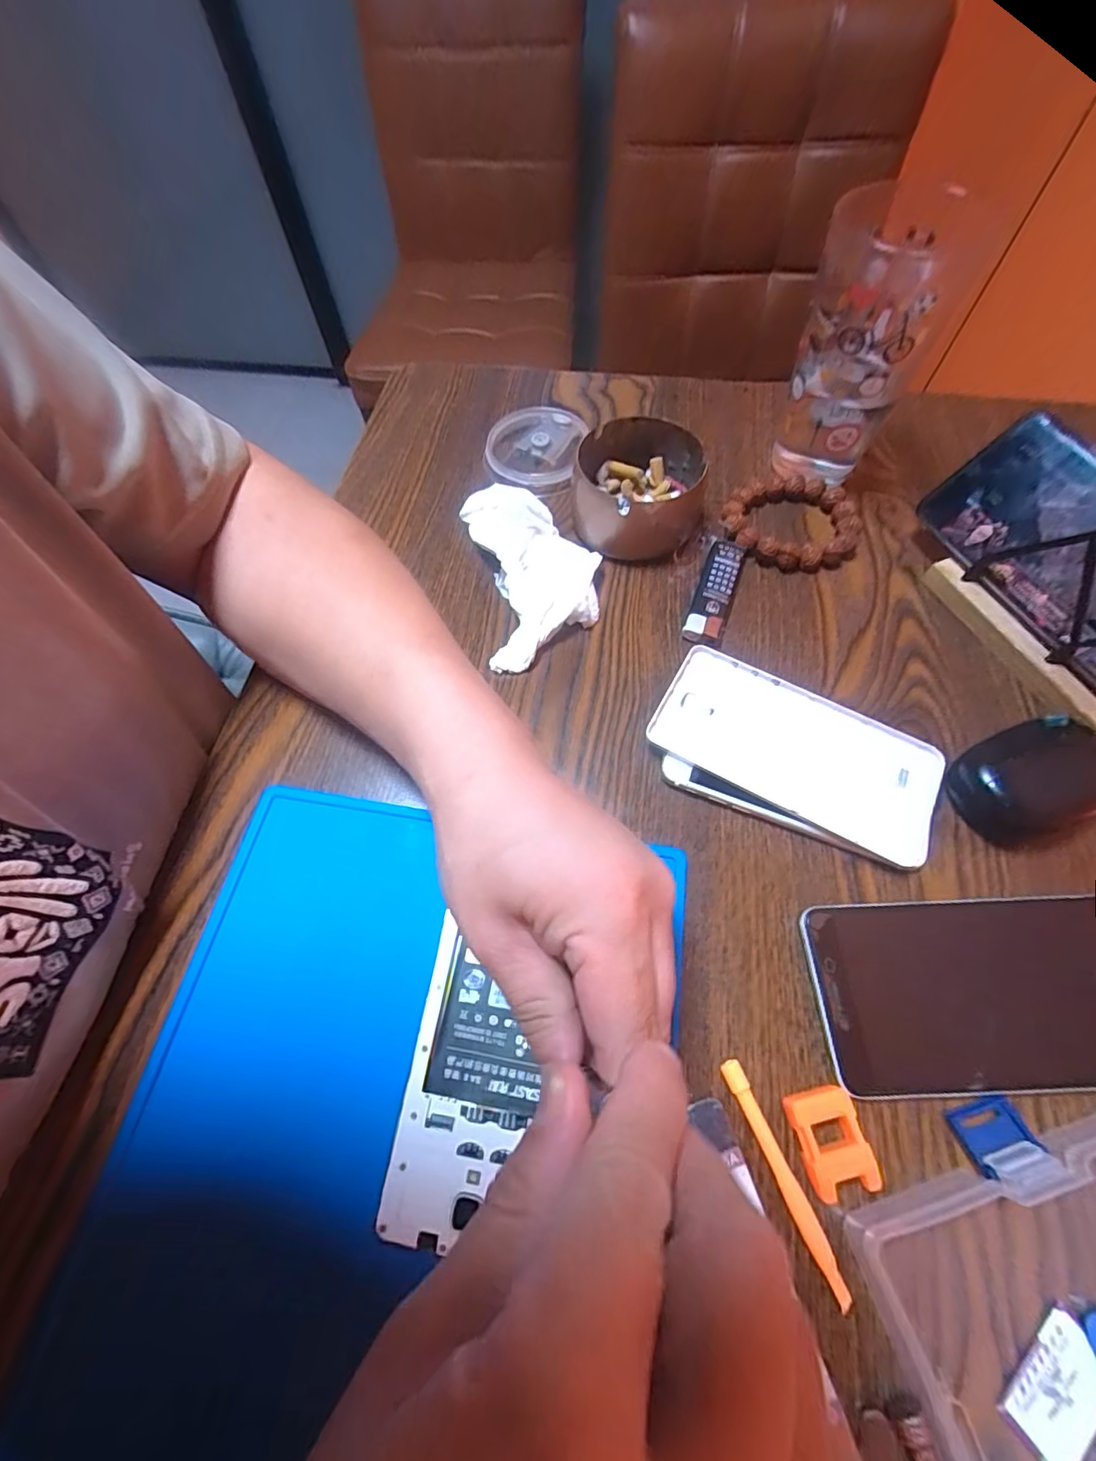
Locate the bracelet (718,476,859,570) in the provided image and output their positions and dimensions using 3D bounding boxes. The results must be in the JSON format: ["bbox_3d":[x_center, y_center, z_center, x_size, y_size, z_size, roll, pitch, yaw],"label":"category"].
[{"bbox_3d":[0.164,-0.143,0.364,0.086,0.015,0.077,-16,64,-6],"label":"bracelet"}]

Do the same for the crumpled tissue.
[{"bbox_3d":[-0.010,-0.108,0.353,0.075,0.020,0.142,-12,64,-4],"label":"crumpled tissue"}]

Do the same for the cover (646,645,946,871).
[{"bbox_3d":[0.133,0.011,0.291,0.146,0.014,0.071,28,68,15],"label":"cover"}]

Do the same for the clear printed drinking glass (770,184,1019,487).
[{"bbox_3d":[0.195,-0.240,0.335,0.076,0.150,0.085,21,66,13],"label":"clear printed drinking glass"}]

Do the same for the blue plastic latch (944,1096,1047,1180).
[{"bbox_3d":[0.179,0.163,0.215,0.027,0.005,0.022,-17,34,2],"label":"blue plastic latch"}]

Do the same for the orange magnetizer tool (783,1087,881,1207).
[{"bbox_3d":[0.113,0.166,0.216,0.026,0.013,0.035,-14,64,-4],"label":"orange magnetizer tool"}]

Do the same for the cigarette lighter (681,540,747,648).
[{"bbox_3d":[0.107,-0.087,0.343,0.023,0.012,0.084,19,66,11],"label":"cigarette lighter"}]

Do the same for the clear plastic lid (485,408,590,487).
[{"bbox_3d":[-0.011,-0.215,0.408,0.069,0.017,0.076,10,64,8],"label":"clear plastic lid"}]

